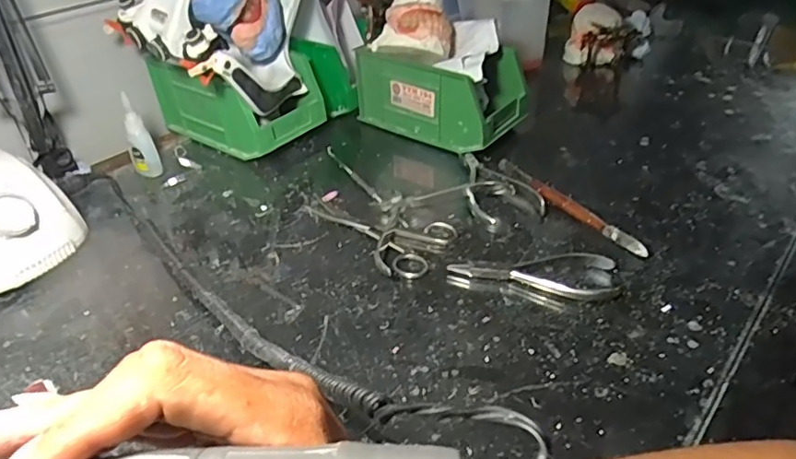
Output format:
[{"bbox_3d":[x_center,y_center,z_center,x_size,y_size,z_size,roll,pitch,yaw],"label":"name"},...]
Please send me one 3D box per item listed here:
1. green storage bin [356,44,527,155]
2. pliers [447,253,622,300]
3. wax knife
[{"bbox_3d":[0.051,-0.157,0.641,0.170,0.082,0.101,25,44,31],"label":"green storage bin"},{"bbox_3d":[0.106,0.033,0.446,0.126,0.009,0.049,2,37,6],"label":"pliers"},{"bbox_3d":[0.150,-0.024,0.518,0.016,0.012,0.177,-21,41,-24],"label":"wax knife"}]

